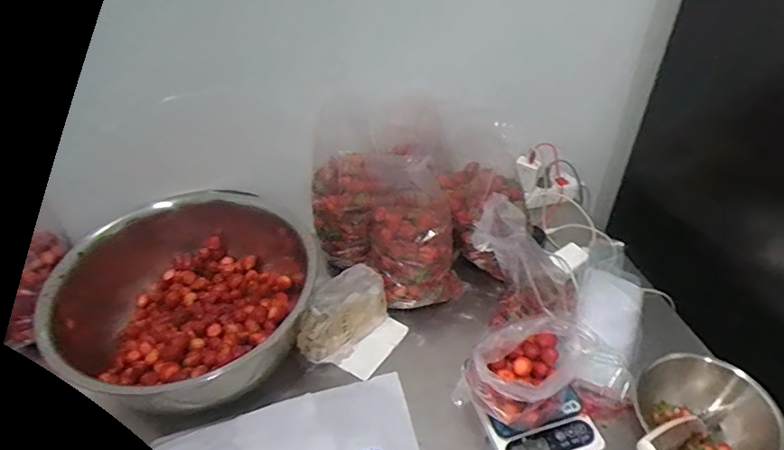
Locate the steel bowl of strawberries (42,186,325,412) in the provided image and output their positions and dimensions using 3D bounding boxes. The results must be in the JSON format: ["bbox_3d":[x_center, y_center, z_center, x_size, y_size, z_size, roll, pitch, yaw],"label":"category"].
[{"bbox_3d":[-0.288,0.116,0.824,0.350,0.157,0.363,-1,42,1],"label":"steel bowl of strawberries"}]

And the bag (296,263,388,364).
[{"bbox_3d":[-0.071,0.133,0.801,0.062,0.105,0.139,19,46,22],"label":"bag"}]

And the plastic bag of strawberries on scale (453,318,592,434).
[{"bbox_3d":[0.170,0.195,0.687,0.157,0.123,0.102,-5,42,-3],"label":"plastic bag of strawberries on scale"}]

